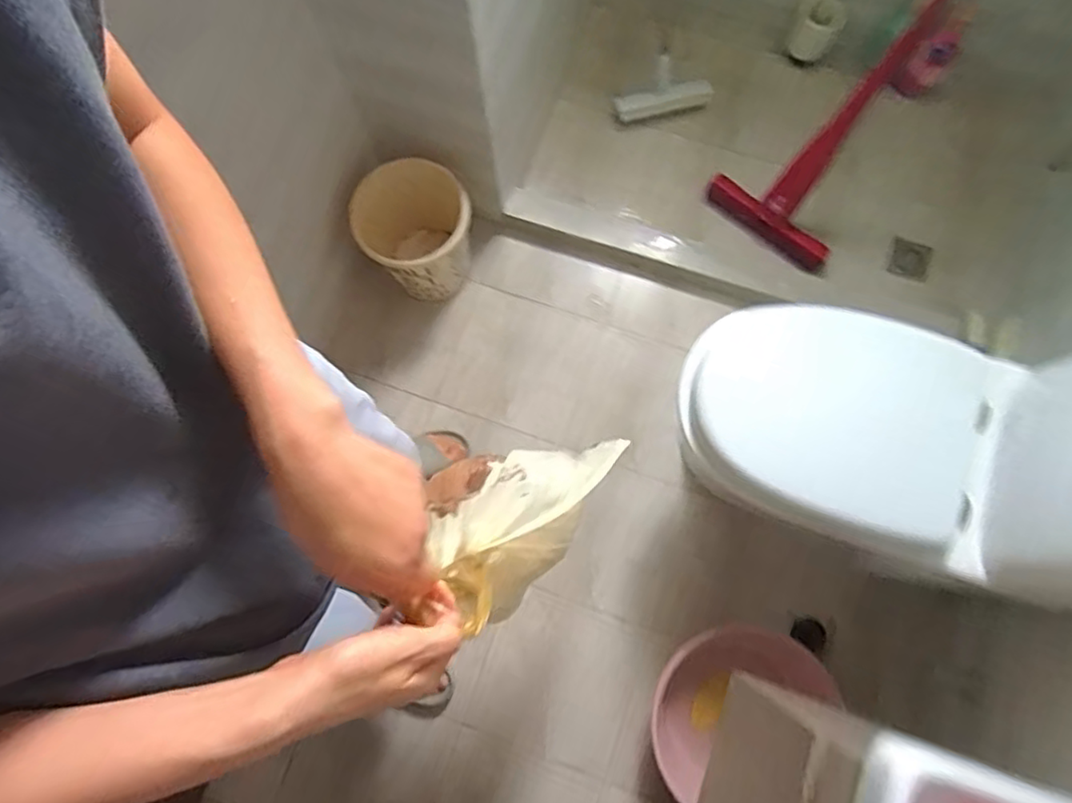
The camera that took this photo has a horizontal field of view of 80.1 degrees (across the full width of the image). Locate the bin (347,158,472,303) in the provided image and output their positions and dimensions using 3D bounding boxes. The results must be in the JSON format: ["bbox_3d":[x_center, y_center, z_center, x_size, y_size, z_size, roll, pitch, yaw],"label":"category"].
[{"bbox_3d":[-0.254,-0.361,1.374,0.229,0.235,0.233,0,77,1],"label":"bin"}]

